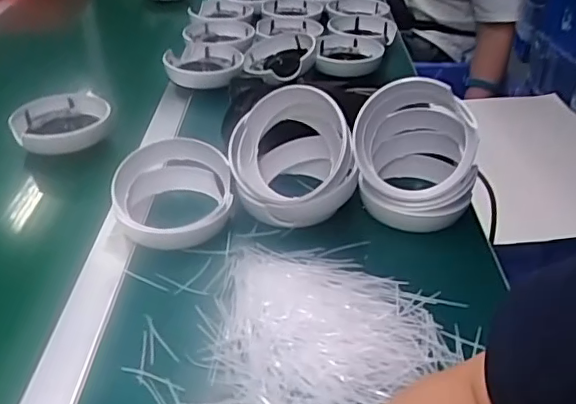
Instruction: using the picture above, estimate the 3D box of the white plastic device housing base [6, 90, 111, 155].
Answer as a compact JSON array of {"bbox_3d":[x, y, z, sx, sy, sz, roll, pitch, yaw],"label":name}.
[{"bbox_3d":[-0.290,-0.103,0.729,0.118,0.029,0.106,-19,40,-27],"label":"white plastic device housing base"}]

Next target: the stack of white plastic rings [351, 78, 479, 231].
[{"bbox_3d":[0.130,-0.052,0.588,0.119,0.130,0.116,7,36,7],"label":"stack of white plastic rings"}]

